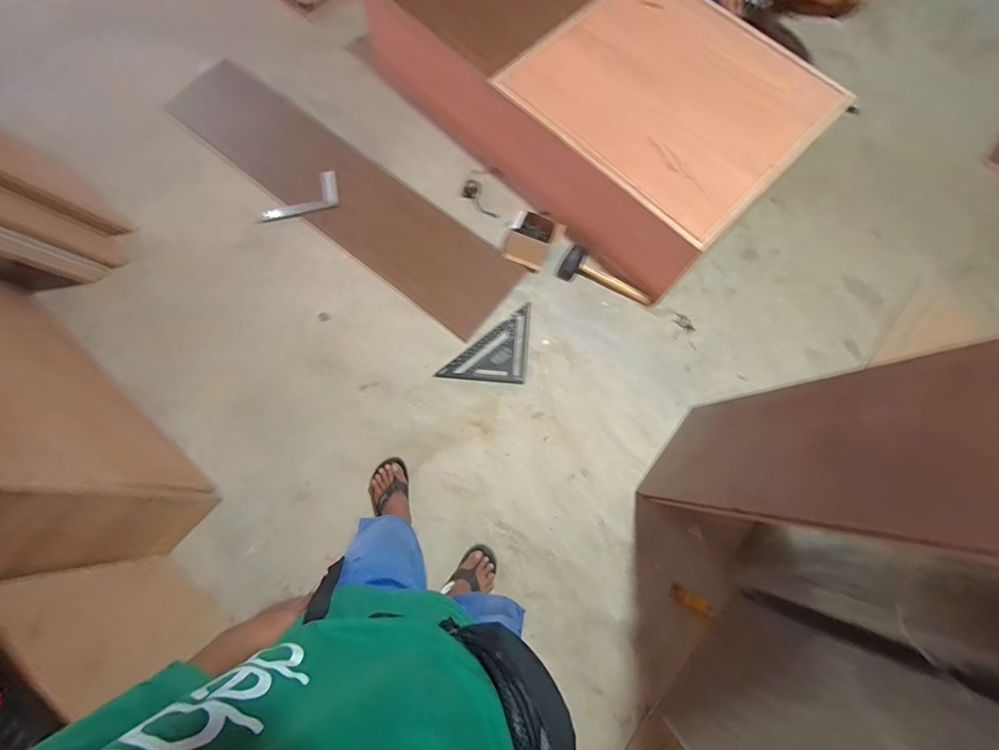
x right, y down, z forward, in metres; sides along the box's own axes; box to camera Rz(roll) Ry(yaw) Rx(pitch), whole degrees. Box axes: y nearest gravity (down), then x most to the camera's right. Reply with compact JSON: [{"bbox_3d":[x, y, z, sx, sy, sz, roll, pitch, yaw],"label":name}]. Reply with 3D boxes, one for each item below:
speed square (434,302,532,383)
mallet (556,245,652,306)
[{"bbox_3d":[-0.043,-0.117,1.482,0.286,0.015,0.283,5,73,1],"label":"speed square"},{"bbox_3d":[0.387,-0.355,1.541,0.354,0.066,0.116,23,74,6],"label":"mallet"}]

